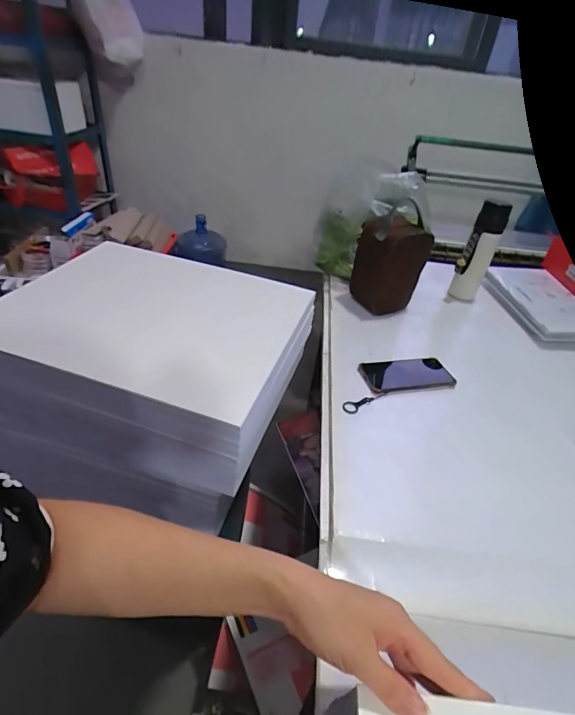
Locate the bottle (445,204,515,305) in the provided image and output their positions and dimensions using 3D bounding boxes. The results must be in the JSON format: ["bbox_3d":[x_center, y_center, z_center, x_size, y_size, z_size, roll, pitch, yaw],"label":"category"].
[{"bbox_3d":[0.457,-0.243,0.981,0.068,0.237,0.062,26,41,23],"label":"bottle"}]

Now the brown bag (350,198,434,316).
[{"bbox_3d":[0.233,-0.211,0.913,0.118,0.198,0.097,-16,43,-27],"label":"brown bag"}]

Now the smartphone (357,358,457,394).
[{"bbox_3d":[0.221,0.034,0.748,0.168,0.009,0.084,-6,39,-16],"label":"smartphone"}]

